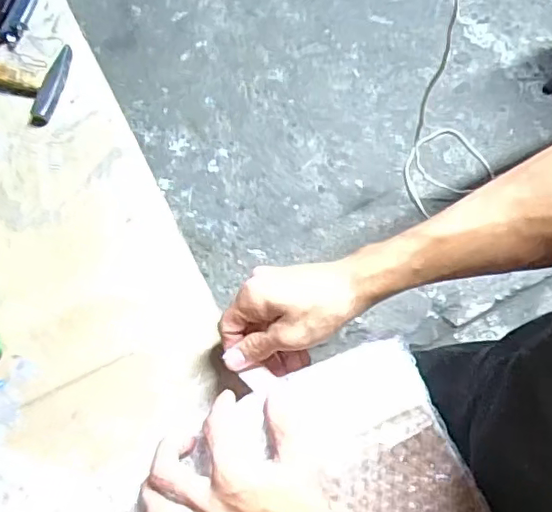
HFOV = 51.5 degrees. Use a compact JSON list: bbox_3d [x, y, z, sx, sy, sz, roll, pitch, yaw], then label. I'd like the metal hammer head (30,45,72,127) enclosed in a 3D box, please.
[{"bbox_3d":[-0.214,-0.165,0.549,0.018,0.019,0.087,10,73,1],"label":"metal hammer head"}]

